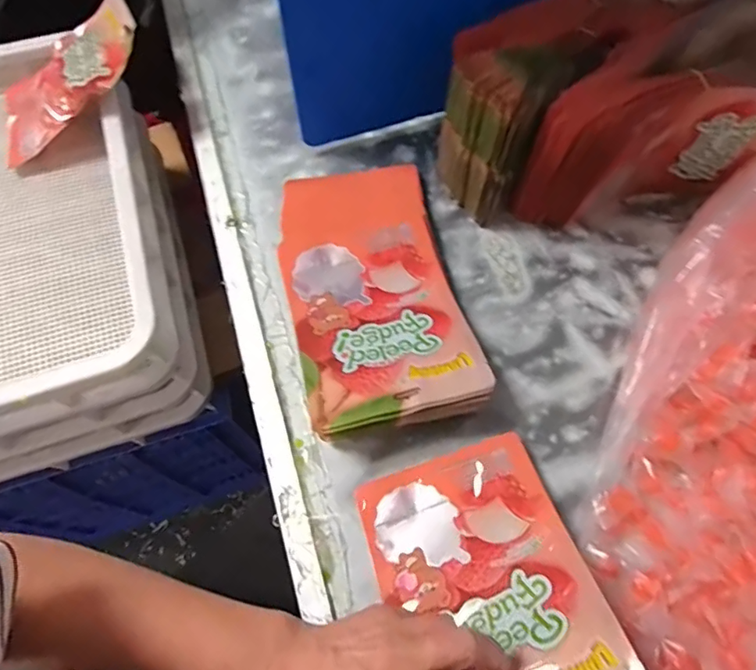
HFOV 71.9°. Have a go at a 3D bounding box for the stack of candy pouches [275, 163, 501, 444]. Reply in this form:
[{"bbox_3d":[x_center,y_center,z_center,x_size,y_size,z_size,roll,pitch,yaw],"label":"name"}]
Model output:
[{"bbox_3d":[-0.009,-0.053,0.525,0.160,0.065,0.306,-13,66,-5],"label":"stack of candy pouches"}]

